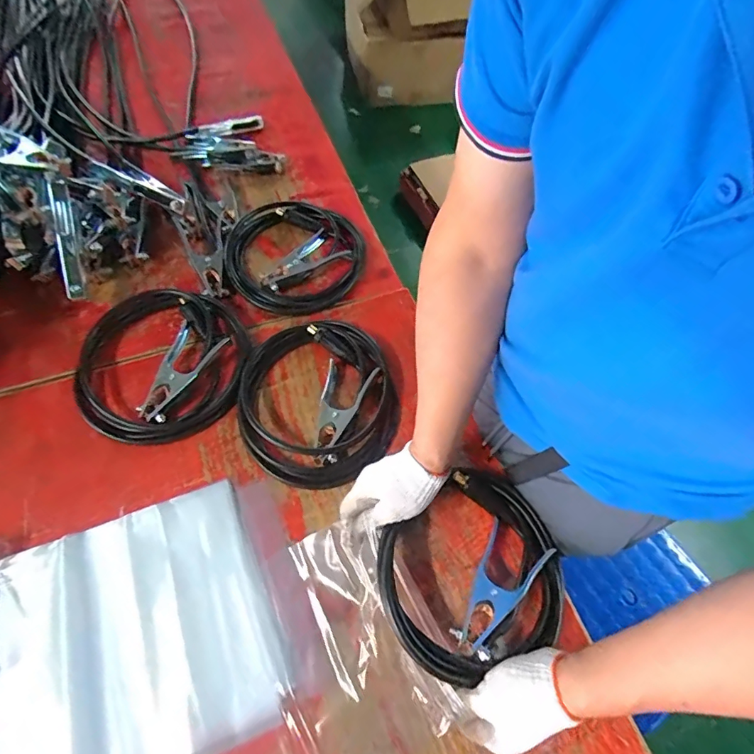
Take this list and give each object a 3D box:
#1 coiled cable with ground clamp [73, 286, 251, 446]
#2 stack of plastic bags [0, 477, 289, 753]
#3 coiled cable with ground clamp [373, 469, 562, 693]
[{"bbox_3d":[-0.320,-0.021,0.683,0.234,0.049,0.258,8,62,1],"label":"coiled cable with ground clamp"},{"bbox_3d":[-0.280,0.294,0.511,0.295,0.020,0.280,-20,65,-14],"label":"stack of plastic bags"},{"bbox_3d":[0.114,0.234,0.538,0.222,0.062,0.193,-34,69,-19],"label":"coiled cable with ground clamp"}]

